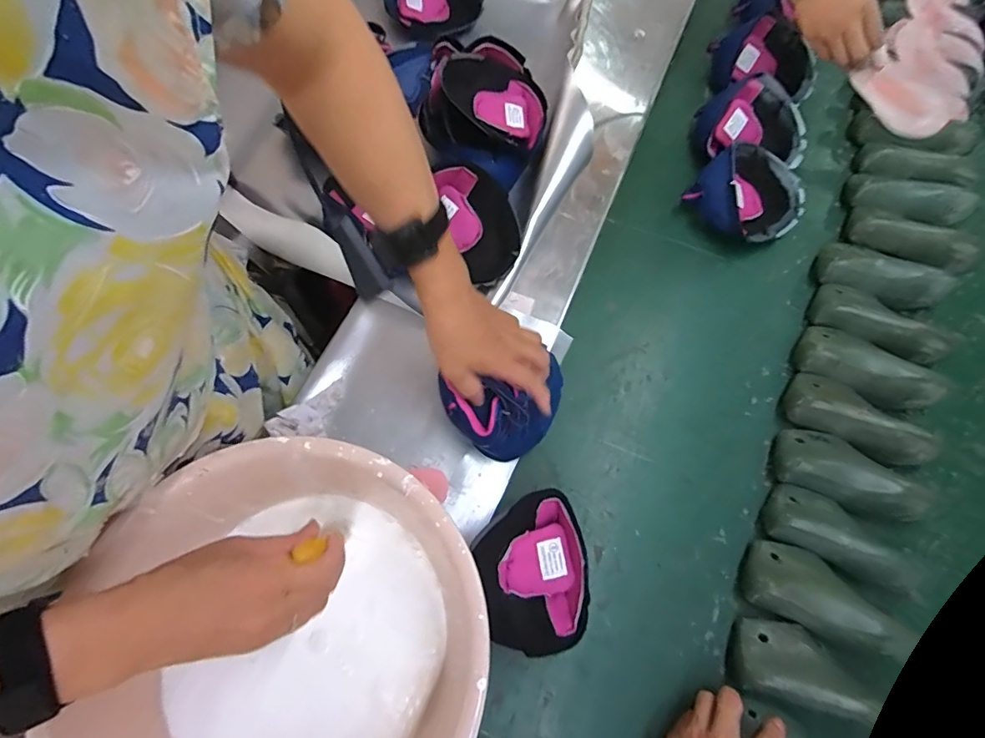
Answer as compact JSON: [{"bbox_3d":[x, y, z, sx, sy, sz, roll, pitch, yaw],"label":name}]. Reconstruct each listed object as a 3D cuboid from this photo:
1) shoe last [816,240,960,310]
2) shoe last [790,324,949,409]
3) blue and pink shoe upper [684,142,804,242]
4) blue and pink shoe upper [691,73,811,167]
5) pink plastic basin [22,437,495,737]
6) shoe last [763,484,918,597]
[{"bbox_3d":[0.503,-0.121,0.650,0.152,0.050,0.075,23,69,9],"label":"shoe last"},{"bbox_3d":[0.453,-0.001,0.605,0.154,0.054,0.074,27,70,11],"label":"shoe last"},{"bbox_3d":[0.356,-0.241,0.688,0.141,0.063,0.129,0,67,0],"label":"blue and pink shoe upper"},{"bbox_3d":[0.380,-0.356,0.729,0.150,0.072,0.102,3,67,1],"label":"blue and pink shoe upper"},{"bbox_3d":[-0.153,0.222,0.400,0.282,0.106,0.294,1,66,-1],"label":"pink plastic basin"},{"bbox_3d":[0.367,0.175,0.530,0.138,0.051,0.072,26,70,10],"label":"shoe last"}]

